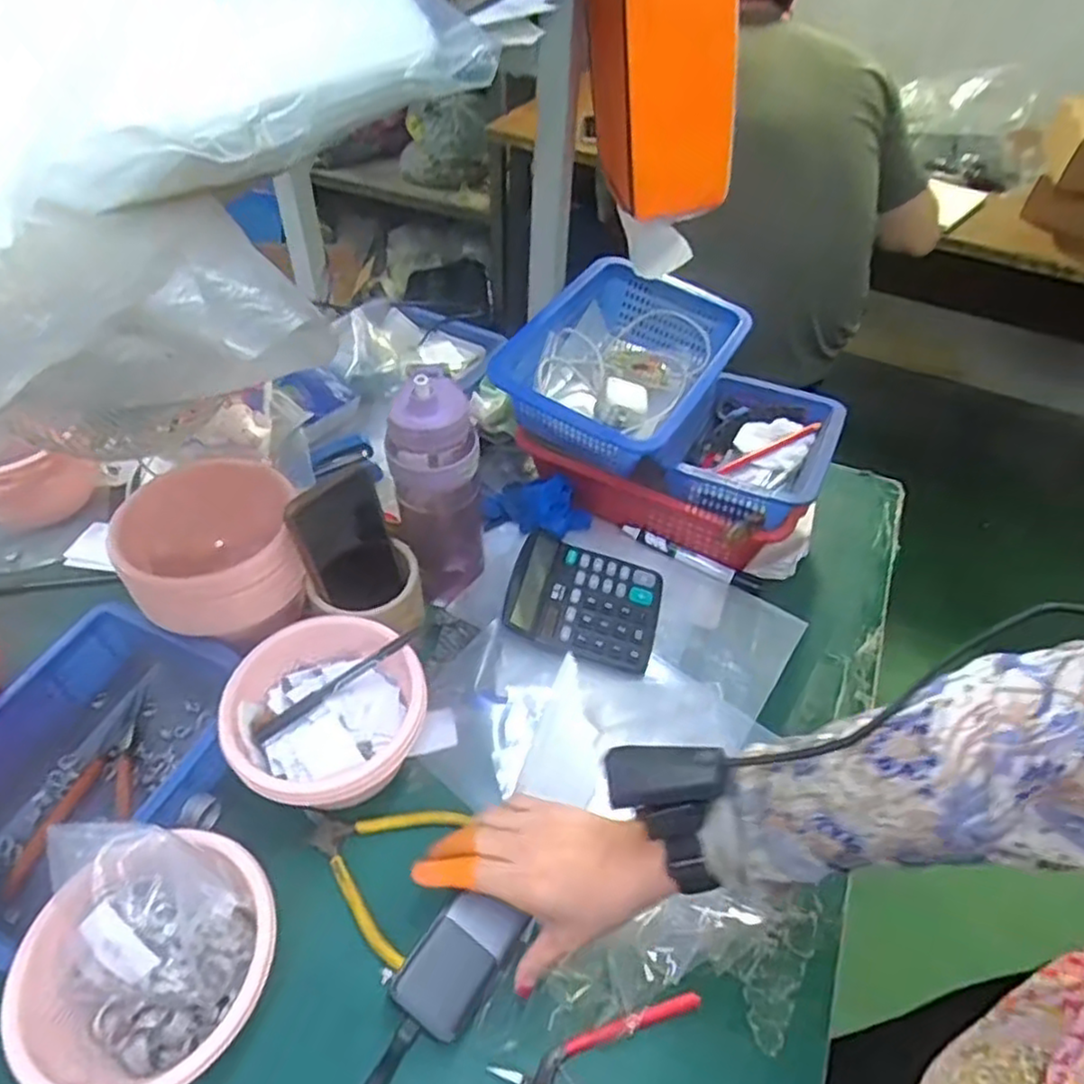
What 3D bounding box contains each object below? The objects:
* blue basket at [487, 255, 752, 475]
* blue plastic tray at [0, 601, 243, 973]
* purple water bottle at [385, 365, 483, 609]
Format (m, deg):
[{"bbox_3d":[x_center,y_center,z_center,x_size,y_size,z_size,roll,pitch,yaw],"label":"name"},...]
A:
[{"bbox_3d":[0.084,-0.188,0.770,0.204,0.087,0.273,24,51,18],"label":"blue basket"},{"bbox_3d":[-0.368,0.185,0.566,0.184,0.077,0.249,19,50,15],"label":"blue plastic tray"},{"bbox_3d":[-0.098,-0.046,0.657,0.078,0.245,0.066,-4,48,-6],"label":"purple water bottle"}]

